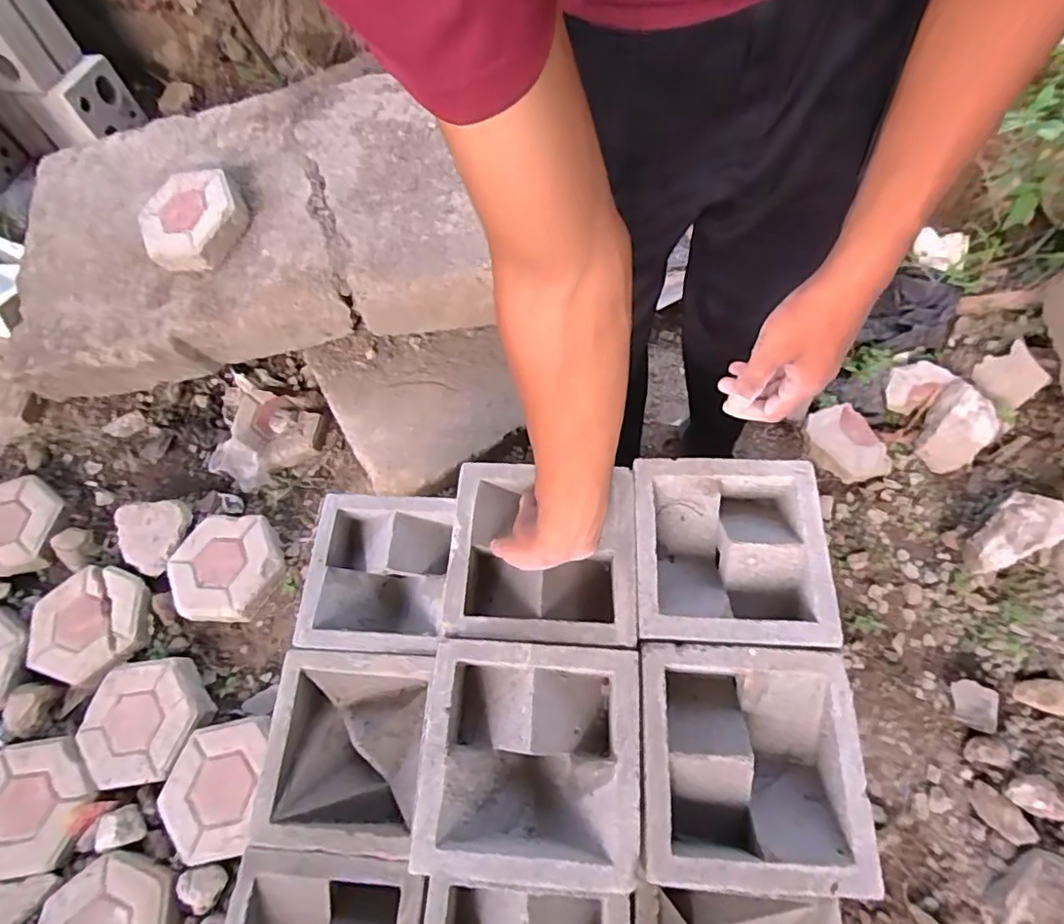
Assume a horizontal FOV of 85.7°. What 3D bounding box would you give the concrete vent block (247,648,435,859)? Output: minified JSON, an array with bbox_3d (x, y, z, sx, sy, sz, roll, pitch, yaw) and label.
[{"bbox_3d":[-0.207,0.324,0.657,0.169,0.076,0.194,2,64,5],"label":"concrete vent block"}]

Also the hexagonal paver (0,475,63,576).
[{"bbox_3d":[-1.040,0.117,1.132,0.200,0.055,0.199,3,64,5],"label":"hexagonal paver"}]

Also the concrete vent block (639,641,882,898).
[{"bbox_3d":[0.203,0.290,0.563,0.200,0.085,0.202,1,65,4],"label":"concrete vent block"}]

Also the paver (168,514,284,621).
[{"bbox_3d":[-0.591,0.201,1.108,0.208,0.047,0.203,-2,64,3],"label":"paver"}]

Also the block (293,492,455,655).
[{"bbox_3d":[-0.192,0.146,0.744,0.170,0.071,0.197,1,64,4],"label":"block"}]

